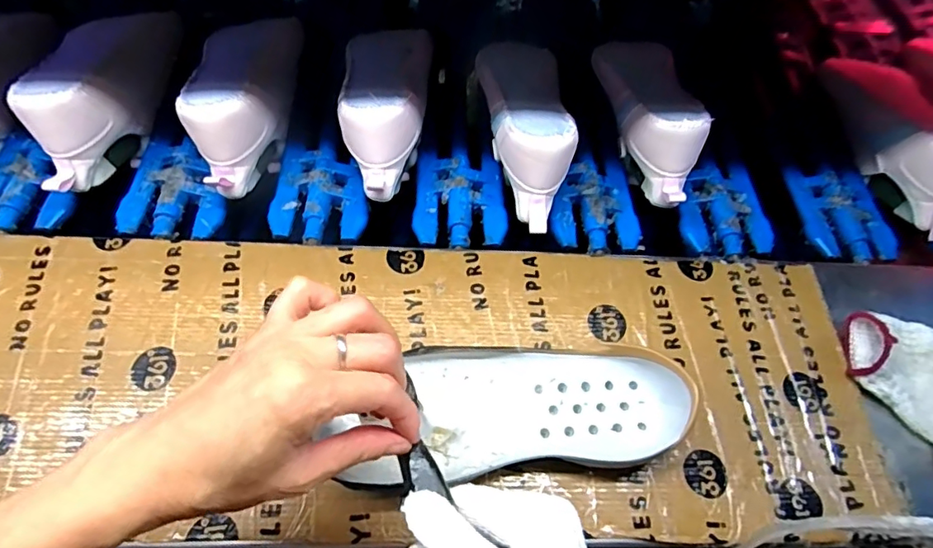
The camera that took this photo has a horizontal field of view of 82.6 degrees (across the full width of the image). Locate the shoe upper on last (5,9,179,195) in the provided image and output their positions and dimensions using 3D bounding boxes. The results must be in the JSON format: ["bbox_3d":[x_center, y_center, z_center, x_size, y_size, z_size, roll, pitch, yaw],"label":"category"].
[{"bbox_3d":[-0.373,-0.199,0.537,0.087,0.094,0.260,3,61,0],"label":"shoe upper on last"}]

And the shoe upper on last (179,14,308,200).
[{"bbox_3d":[-0.225,-0.182,0.524,0.081,0.094,0.225,0,61,-2],"label":"shoe upper on last"}]

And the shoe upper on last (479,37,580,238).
[{"bbox_3d":[0.053,-0.158,0.547,0.089,0.092,0.245,0,61,-2],"label":"shoe upper on last"}]

